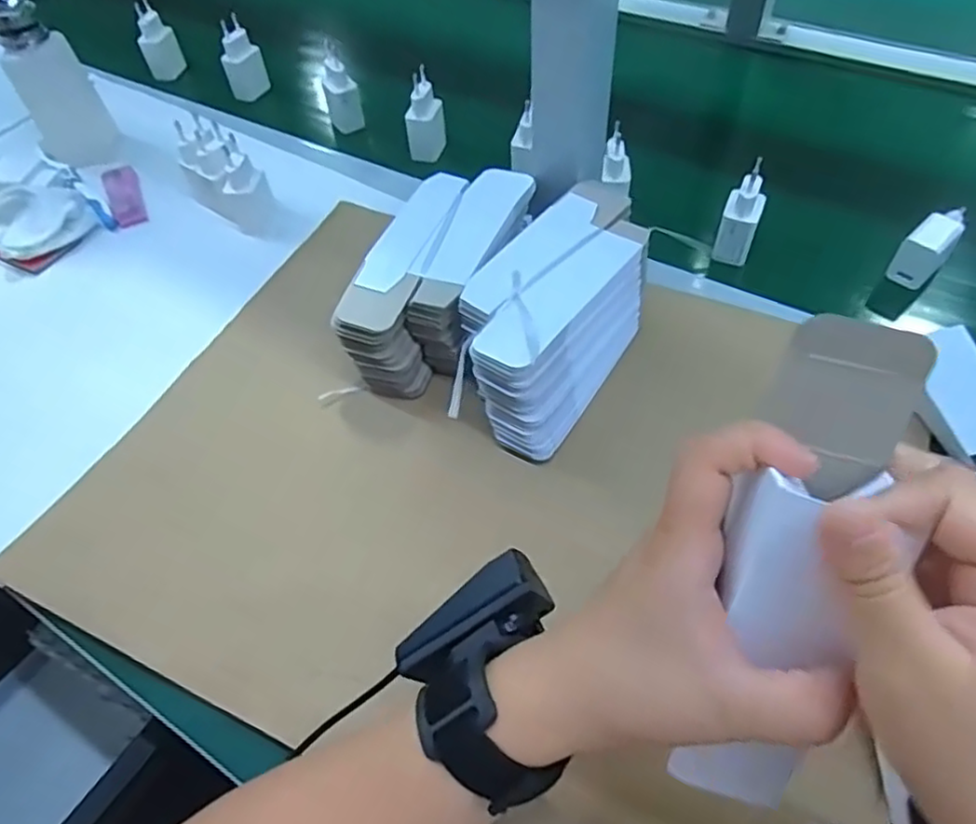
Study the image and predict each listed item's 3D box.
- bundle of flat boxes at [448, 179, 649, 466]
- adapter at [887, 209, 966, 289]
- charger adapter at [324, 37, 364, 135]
[{"bbox_3d":[0.046,-0.066,0.449,0.083,0.076,0.182,26,59,21],"label":"bundle of flat boxes"},{"bbox_3d":[0.352,-0.134,0.534,0.032,0.038,0.070,35,63,26],"label":"adapter"},{"bbox_3d":[-0.147,-0.324,0.681,0.031,0.095,0.024,-12,54,-5],"label":"charger adapter"}]

